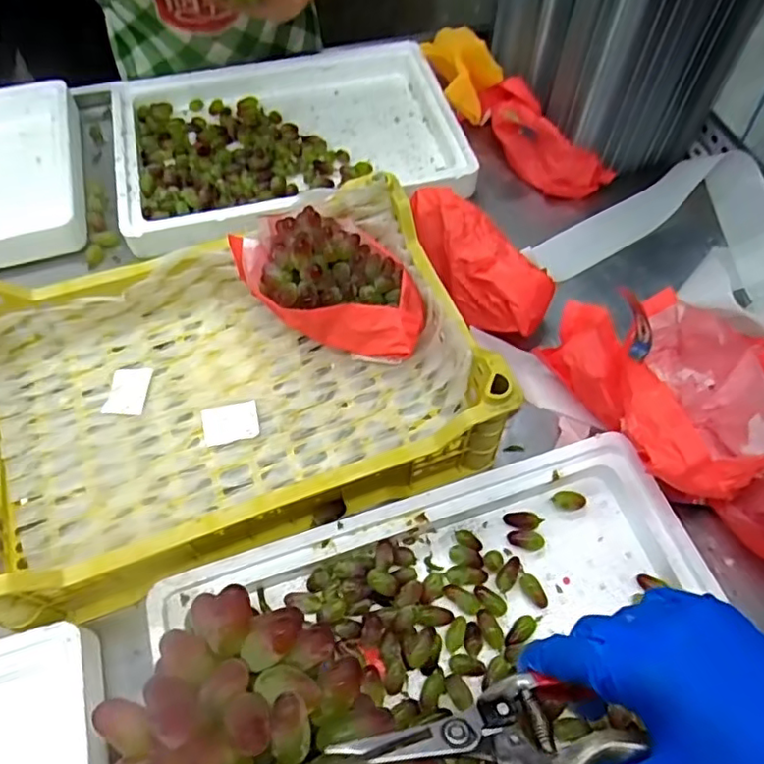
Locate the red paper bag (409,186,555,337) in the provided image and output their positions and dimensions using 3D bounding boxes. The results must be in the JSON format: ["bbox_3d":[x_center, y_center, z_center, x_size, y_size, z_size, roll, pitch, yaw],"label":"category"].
[{"bbox_3d":[0.102,-0.137,0.658,0.092,0.064,0.202,-37,66,-20],"label":"red paper bag"}]

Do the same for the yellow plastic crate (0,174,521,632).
[{"bbox_3d":[-0.145,-0.001,0.551,0.441,0.116,0.291,-19,61,-11],"label":"yellow plastic crate"}]

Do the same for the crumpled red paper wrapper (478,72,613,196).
[{"bbox_3d":[0.207,-0.330,0.797,0.081,0.065,0.219,-39,66,-21],"label":"crumpled red paper wrapper"}]

